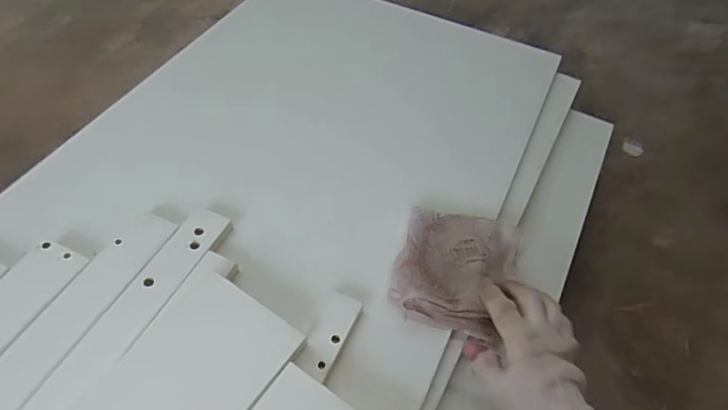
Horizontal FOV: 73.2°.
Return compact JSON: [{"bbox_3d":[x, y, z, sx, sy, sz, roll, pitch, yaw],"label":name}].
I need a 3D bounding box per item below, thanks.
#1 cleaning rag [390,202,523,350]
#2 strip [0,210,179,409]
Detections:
[{"bbox_3d":[0.114,0.077,0.601,0.137,0.044,0.151,16,51,9],"label":"cleaning rag"},{"bbox_3d":[-0.352,0.168,0.499,0.064,0.013,0.429,21,52,12],"label":"strip"}]

